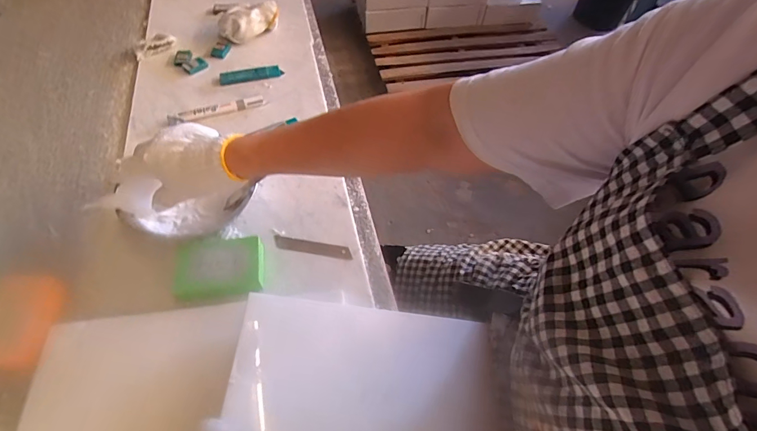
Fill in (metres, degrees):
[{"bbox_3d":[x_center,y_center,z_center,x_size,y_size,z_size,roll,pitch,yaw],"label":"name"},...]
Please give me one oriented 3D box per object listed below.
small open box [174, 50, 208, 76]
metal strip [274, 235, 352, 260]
[{"bbox_3d":[-0.327,-0.265,0.670,0.061,0.008,0.039,36,63,20],"label":"small open box"},{"bbox_3d":[-0.083,0.041,0.494,0.098,0.004,0.018,10,55,0],"label":"metal strip"}]

